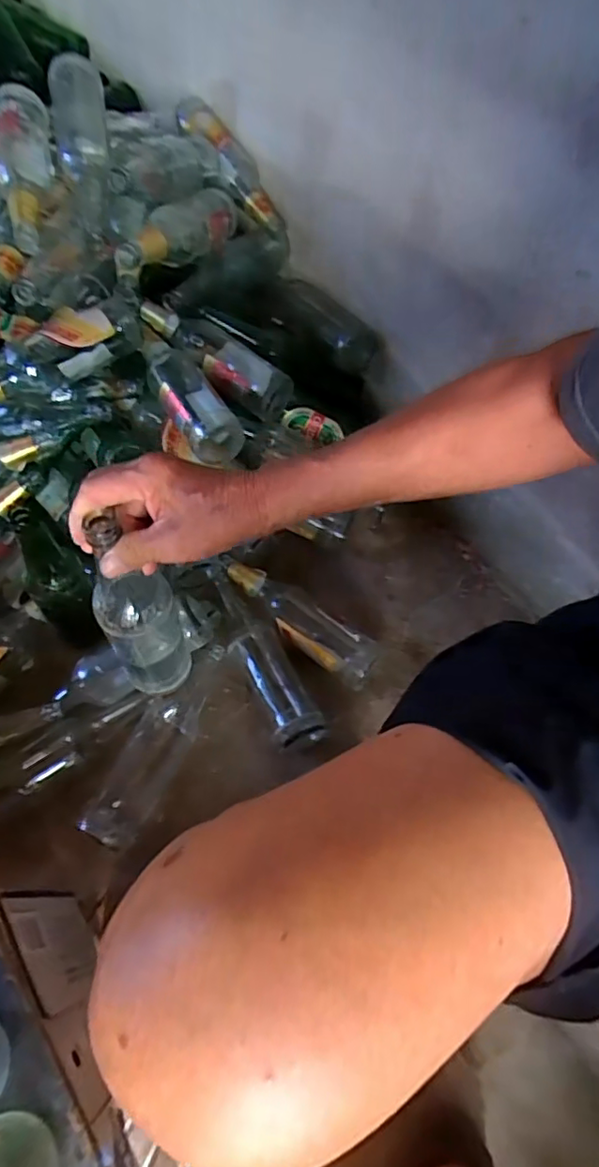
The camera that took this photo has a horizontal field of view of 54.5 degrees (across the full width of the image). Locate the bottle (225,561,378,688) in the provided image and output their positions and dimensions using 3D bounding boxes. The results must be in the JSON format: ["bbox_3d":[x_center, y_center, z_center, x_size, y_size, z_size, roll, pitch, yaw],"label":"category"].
[{"bbox_3d":[0.000,0.048,0.796,0.238,0.059,0.068,35,65,15],"label":"bottle"}]

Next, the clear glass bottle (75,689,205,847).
[{"bbox_3d":[-0.181,0.208,0.701,0.074,0.062,0.203,25,63,10],"label":"clear glass bottle"}]

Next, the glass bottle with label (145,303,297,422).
[{"bbox_3d":[-0.125,-0.318,0.825,0.245,0.061,0.069,34,65,15],"label":"glass bottle with label"}]

